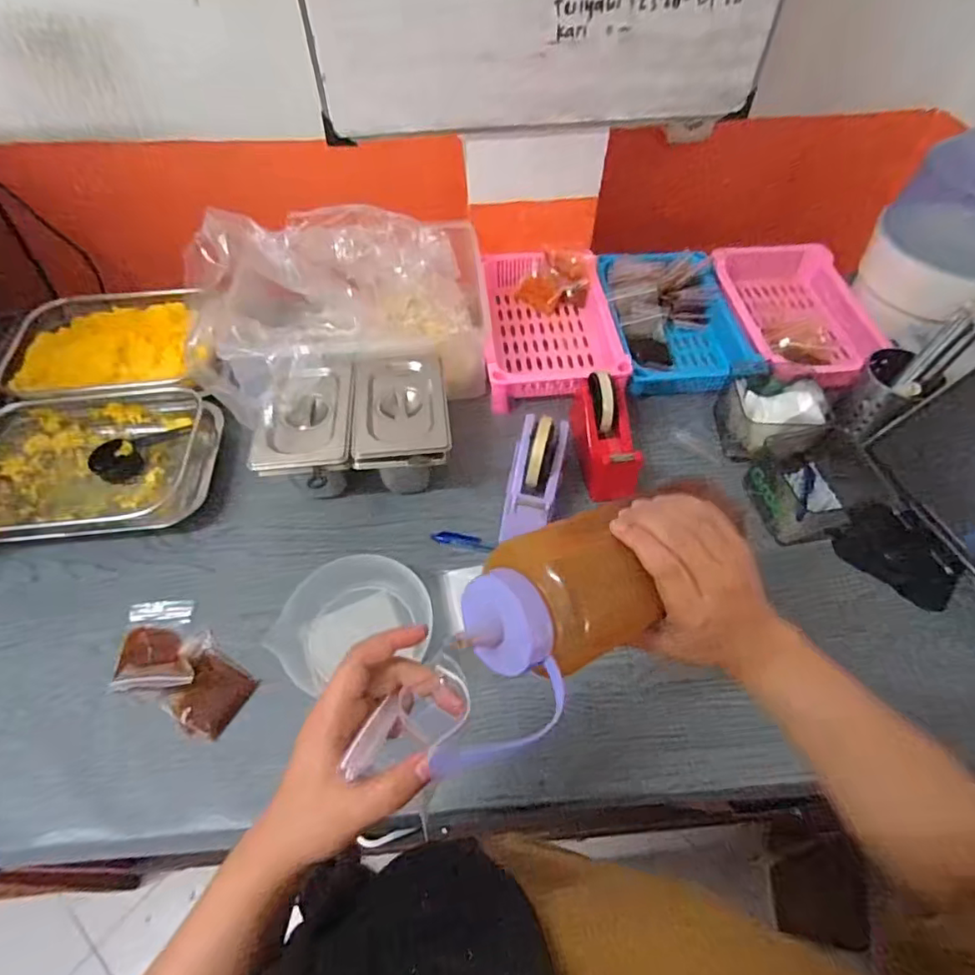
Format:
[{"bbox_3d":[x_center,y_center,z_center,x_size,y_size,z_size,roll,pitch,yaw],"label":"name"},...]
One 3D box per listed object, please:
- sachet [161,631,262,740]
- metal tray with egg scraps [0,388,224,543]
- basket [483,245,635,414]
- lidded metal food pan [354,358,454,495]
[{"bbox_3d":[-0.300,0.209,0.592,0.095,0.010,0.074,30,60,20],"label":"sachet"},{"bbox_3d":[-0.515,-0.034,0.734,0.307,0.044,0.197,-5,55,-4],"label":"metal tray with egg scraps"},{"bbox_3d":[0.094,-0.252,0.866,0.196,0.065,0.297,-3,54,-2],"label":"basket"},{"bbox_3d":[-0.106,-0.079,0.713,0.111,0.094,0.167,-6,55,-4],"label":"lidded metal food pan"}]

